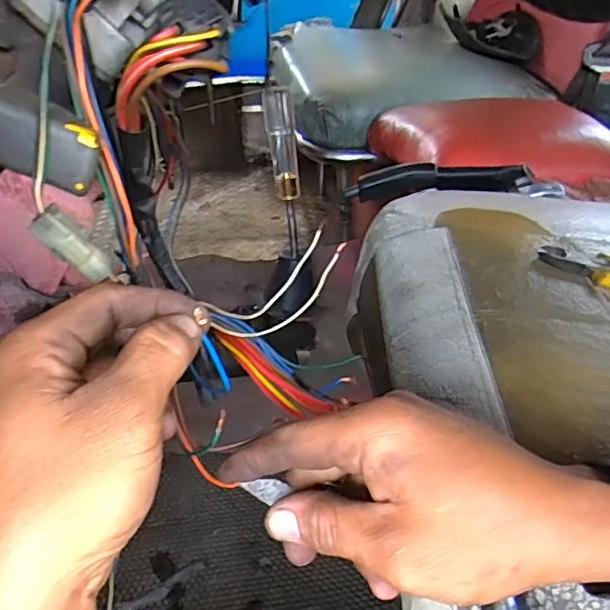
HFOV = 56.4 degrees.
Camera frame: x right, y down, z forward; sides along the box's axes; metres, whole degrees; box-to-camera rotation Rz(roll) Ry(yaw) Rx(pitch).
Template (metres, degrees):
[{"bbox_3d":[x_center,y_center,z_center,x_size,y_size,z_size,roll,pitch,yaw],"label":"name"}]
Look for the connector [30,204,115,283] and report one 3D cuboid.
[{"bbox_3d":[-0.096,-0.024,0.238,0.012,0.037,0.009,-31,33,16],"label":"connector"}]

